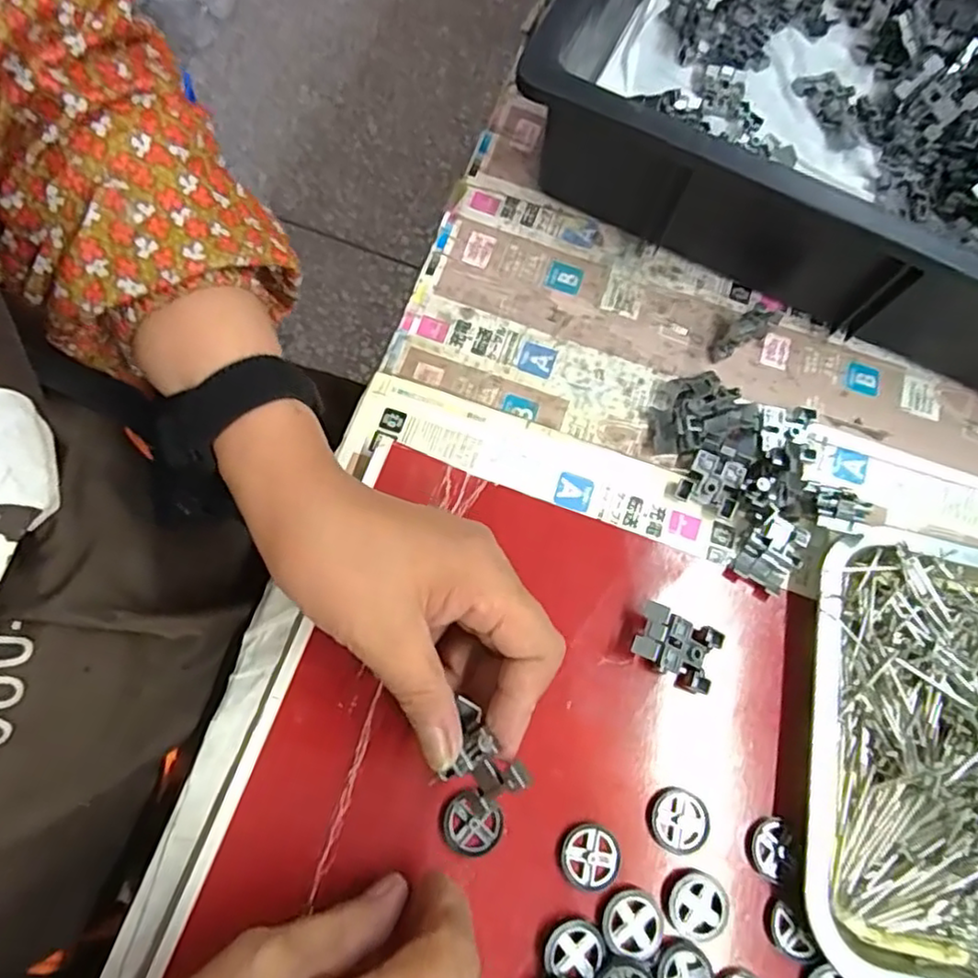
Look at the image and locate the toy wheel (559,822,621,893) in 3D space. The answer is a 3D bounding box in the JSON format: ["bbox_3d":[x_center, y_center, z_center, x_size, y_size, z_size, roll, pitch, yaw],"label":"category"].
[{"bbox_3d":[0.046,0.167,0.301,0.027,0.004,0.027,1,73,-4],"label":"toy wheel"}]

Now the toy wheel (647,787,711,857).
[{"bbox_3d":[0.089,0.155,0.309,0.028,0.004,0.027,1,73,-4],"label":"toy wheel"}]

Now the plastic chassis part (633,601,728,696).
[{"bbox_3d":[0.092,0.077,0.326,0.043,0.019,0.031,24,73,3],"label":"plastic chassis part"}]

